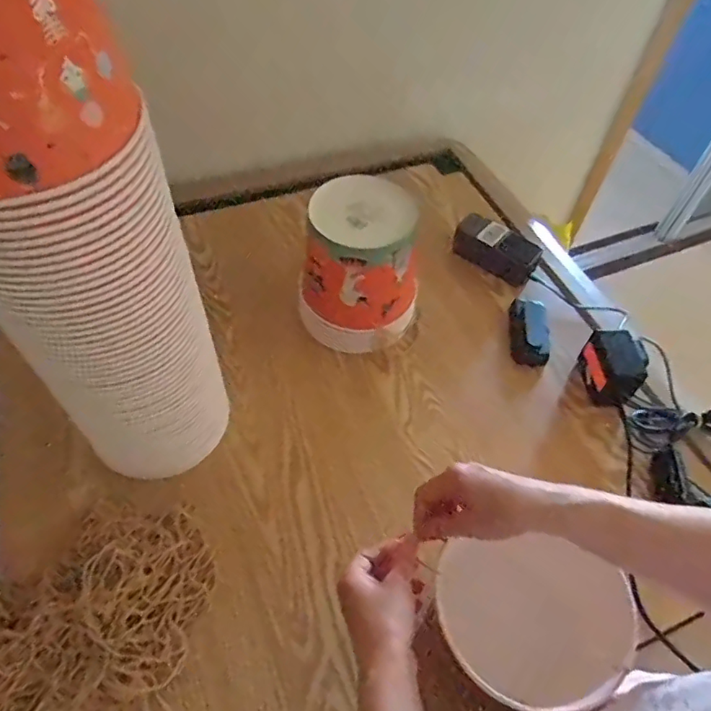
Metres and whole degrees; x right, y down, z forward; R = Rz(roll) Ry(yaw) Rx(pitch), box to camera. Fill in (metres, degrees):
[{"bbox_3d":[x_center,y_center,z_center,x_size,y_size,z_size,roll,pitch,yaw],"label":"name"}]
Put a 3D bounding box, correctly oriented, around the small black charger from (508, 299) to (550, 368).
[{"bbox_3d":[0.247,-0.034,0.777,0.054,0.026,0.102,6,54,1],"label":"small black charger"}]

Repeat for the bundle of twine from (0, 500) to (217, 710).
[{"bbox_3d":[-0.268,0.259,0.516,0.204,0.061,0.284,39,61,22],"label":"bundle of twine"}]

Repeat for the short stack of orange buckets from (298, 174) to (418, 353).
[{"bbox_3d":[0.012,-0.115,0.719,0.146,0.186,0.147,15,54,7],"label":"short stack of orange buckets"}]

